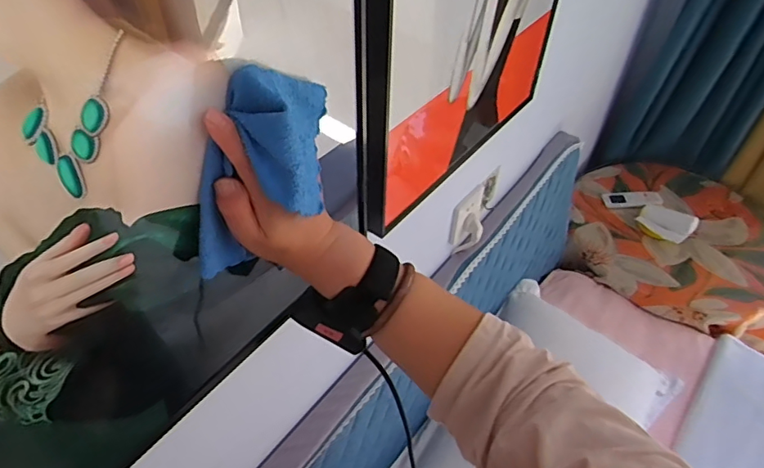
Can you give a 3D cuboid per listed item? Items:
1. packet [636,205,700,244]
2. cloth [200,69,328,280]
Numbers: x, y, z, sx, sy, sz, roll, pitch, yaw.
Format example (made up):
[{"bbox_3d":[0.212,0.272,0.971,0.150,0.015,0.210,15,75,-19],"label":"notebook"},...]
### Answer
[{"bbox_3d":[0.770,-0.031,1.404,0.135,0.043,0.097,32,54,26],"label":"packet"},{"bbox_3d":[-0.074,-0.045,0.357,0.052,0.125,0.129,31,54,26],"label":"cloth"}]

